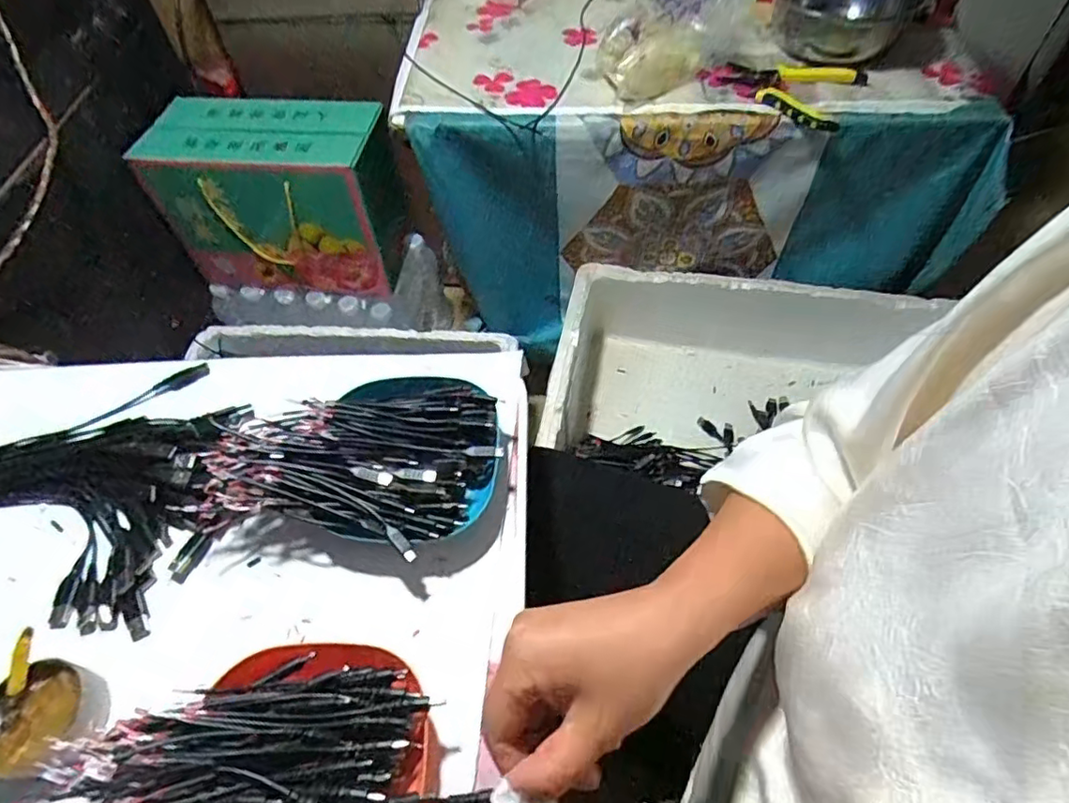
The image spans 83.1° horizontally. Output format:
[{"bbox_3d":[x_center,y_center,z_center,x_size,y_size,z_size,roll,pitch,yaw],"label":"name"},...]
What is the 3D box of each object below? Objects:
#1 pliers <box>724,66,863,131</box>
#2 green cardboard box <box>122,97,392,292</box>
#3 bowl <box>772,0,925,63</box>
[{"bbox_3d":[0.317,-0.367,0.721,0.169,0.023,0.114,1,55,3],"label":"pliers"},{"bbox_3d":[-0.379,-0.311,0.942,0.332,0.243,0.153,6,55,6],"label":"green cardboard box"},{"bbox_3d":[0.396,-0.503,0.775,0.186,0.076,0.215,16,57,13],"label":"bowl"}]

